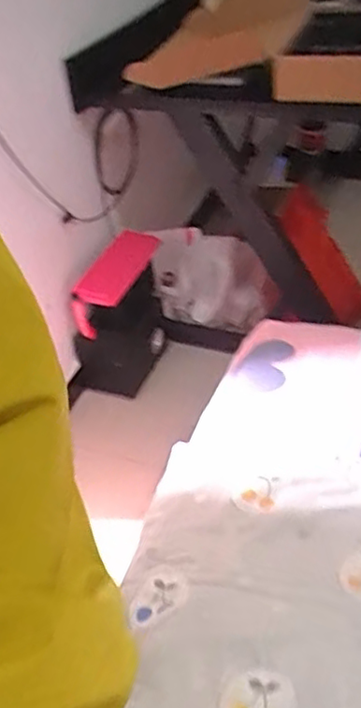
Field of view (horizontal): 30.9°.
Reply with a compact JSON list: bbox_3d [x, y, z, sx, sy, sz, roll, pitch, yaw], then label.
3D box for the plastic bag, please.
[{"bbox_3d":[0.075,-0.194,1.831,0.370,0.221,0.139,19,47,27],"label":"plastic bag"}]

